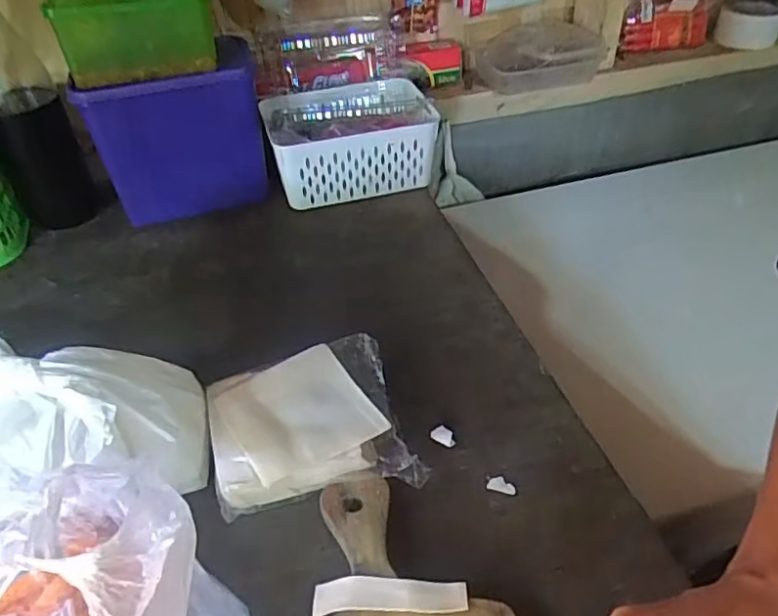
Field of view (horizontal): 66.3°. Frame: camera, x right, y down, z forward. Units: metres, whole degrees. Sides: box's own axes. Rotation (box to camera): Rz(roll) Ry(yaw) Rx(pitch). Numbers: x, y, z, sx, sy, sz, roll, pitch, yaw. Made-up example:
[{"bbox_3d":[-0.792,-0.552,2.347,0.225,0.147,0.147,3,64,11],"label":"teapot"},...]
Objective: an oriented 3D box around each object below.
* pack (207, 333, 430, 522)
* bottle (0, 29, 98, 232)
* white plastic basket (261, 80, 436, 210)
[{"bbox_3d":[-0.064,0.087,0.455,0.138,0.037,0.123,-10,45,-12],"label":"pack"},{"bbox_3d":[-0.414,-0.237,0.659,0.079,0.308,0.069,-24,45,-22],"label":"bottle"},{"bbox_3d":[-0.050,-0.223,0.764,0.197,0.109,0.153,-12,42,-10],"label":"white plastic basket"}]

